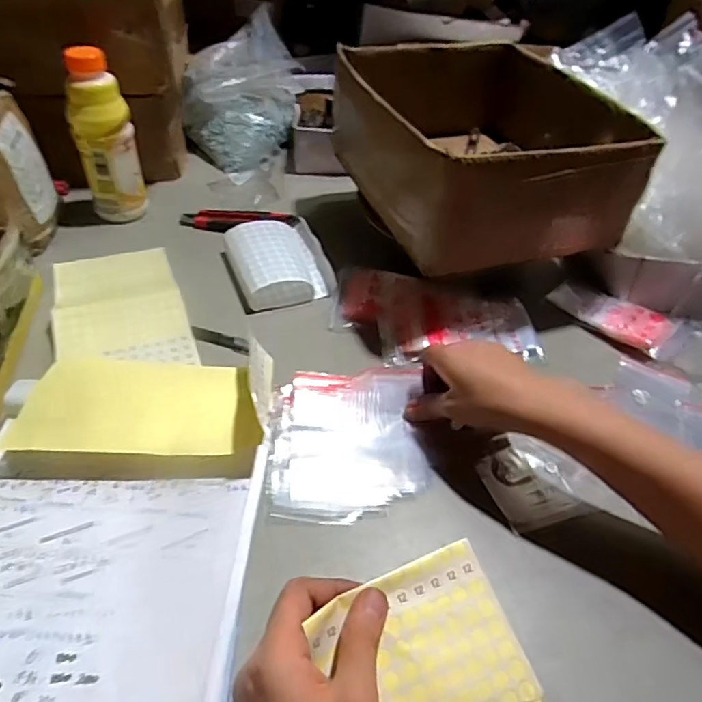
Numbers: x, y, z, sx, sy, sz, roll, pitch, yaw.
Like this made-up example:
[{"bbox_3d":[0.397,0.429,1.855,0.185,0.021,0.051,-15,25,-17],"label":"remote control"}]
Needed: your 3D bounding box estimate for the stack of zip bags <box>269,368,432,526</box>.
[{"bbox_3d":[0.000,0.073,0.464,0.130,0.014,0.151,3,44,-3],"label":"stack of zip bags"}]

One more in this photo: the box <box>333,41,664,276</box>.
[{"bbox_3d":[0.140,-0.236,0.619,0.259,0.121,0.315,-10,46,-16],"label":"box"}]

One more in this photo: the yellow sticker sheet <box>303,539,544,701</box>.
[{"bbox_3d":[0.050,0.200,0.308,0.118,0.013,0.145,-16,71,-18],"label":"yellow sticker sheet"}]

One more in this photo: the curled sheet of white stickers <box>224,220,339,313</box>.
[{"bbox_3d":[-0.085,-0.106,0.637,0.105,0.038,0.127,-13,47,-19],"label":"curled sheet of white stickers"}]

